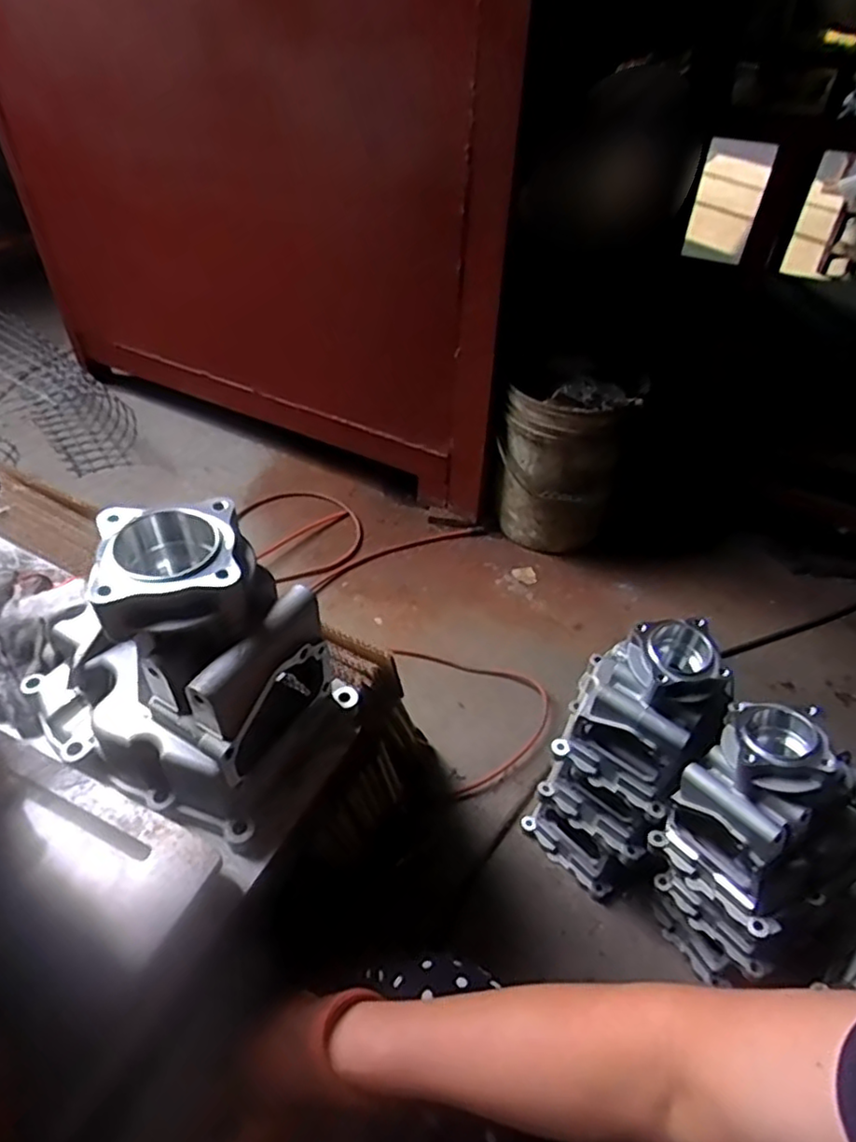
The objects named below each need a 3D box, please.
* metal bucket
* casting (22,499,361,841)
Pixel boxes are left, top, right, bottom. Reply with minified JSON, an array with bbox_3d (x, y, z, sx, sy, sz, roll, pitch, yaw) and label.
[{"bbox_3d":[0.315,-0.266,1.483,0.240,0.403,0.270,20,46,16],"label":"metal bucket"},{"bbox_3d":[-0.199,0.056,0.482,0.235,0.185,0.147,15,45,11],"label":"casting"}]

